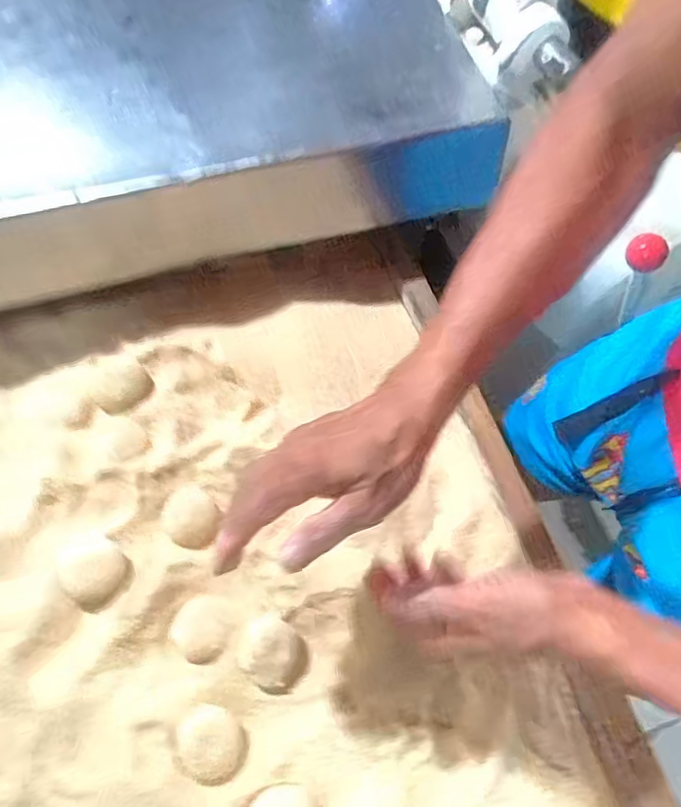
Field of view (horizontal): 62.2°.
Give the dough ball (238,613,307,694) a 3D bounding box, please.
[{"bbox_3d":[-0.056,0.205,0.463,0.057,0.026,0.049,38,70,13],"label":"dough ball"}]

